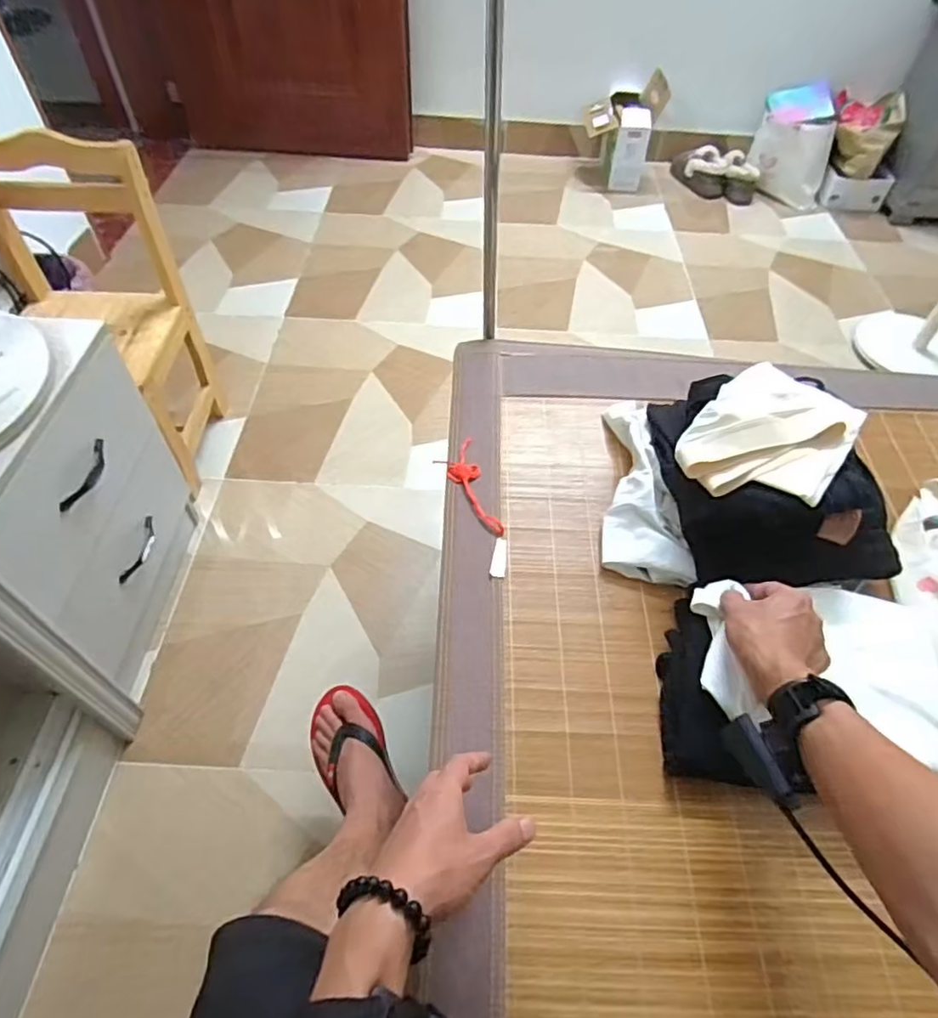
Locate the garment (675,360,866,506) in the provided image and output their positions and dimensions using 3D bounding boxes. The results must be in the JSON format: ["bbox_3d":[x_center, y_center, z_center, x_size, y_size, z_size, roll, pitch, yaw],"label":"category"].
[{"bbox_3d":[0.324,-0.078,0.653,0.145,0.041,0.173,34,58,22],"label":"garment"}]

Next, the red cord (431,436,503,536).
[{"bbox_3d":[-0.003,-0.029,0.765,0.053,0.010,0.159,-11,53,-11],"label":"red cord"}]

